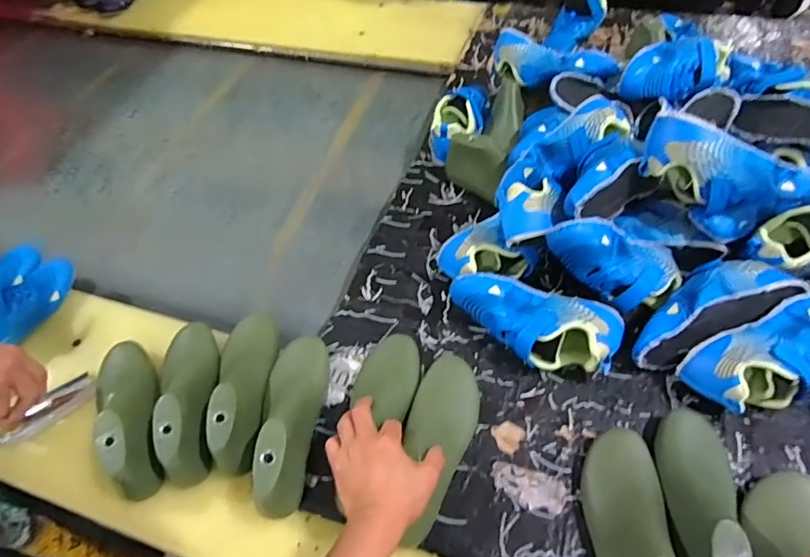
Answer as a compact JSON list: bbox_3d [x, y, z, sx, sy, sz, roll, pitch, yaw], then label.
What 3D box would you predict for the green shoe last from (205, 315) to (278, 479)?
[{"bbox_3d":[-0.203,0.130,0.636,0.080,0.080,0.209,-8,40,0],"label":"green shoe last"}]

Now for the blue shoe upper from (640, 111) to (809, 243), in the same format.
[{"bbox_3d":[0.406,-0.123,0.624,0.215,0.119,0.080,9,55,12],"label":"blue shoe upper"}]

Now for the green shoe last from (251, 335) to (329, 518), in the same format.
[{"bbox_3d":[-0.142,0.163,0.582,0.068,0.094,0.201,3,54,8],"label":"green shoe last"}]

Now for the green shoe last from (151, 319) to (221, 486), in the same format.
[{"bbox_3d":[-0.275,0.134,0.627,0.074,0.067,0.217,-18,54,-8],"label":"green shoe last"}]

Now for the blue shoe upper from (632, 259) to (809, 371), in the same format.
[{"bbox_3d":[0.374,0.034,0.619,0.210,0.065,0.082,-22,55,-11],"label":"blue shoe upper"}]

